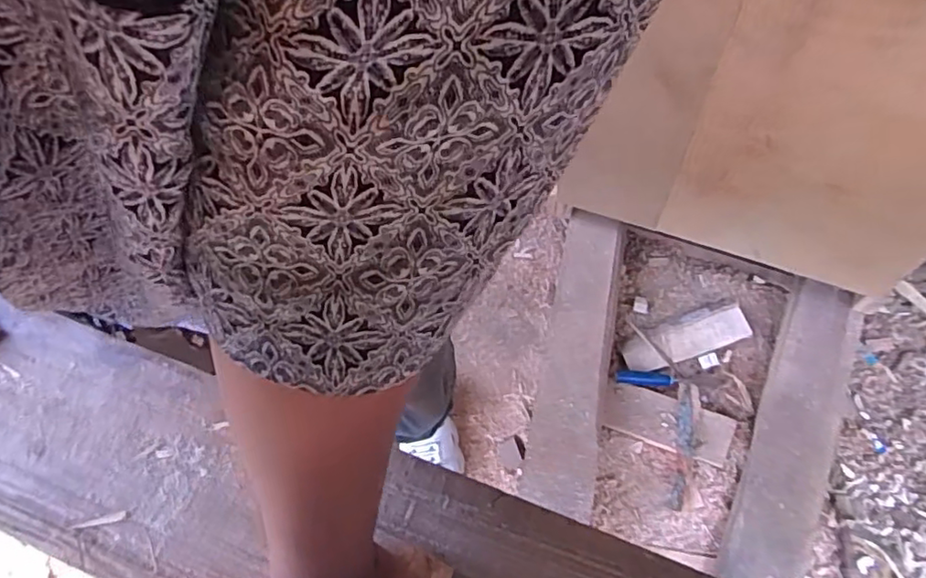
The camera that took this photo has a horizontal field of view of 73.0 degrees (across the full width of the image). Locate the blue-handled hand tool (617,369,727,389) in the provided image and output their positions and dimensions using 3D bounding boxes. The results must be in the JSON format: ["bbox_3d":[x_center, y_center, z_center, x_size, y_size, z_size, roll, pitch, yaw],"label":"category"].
[{"bbox_3d":[0.391,0.169,1.176,0.218,0.036,0.032,6,59,-15],"label":"blue-handled hand tool"}]

